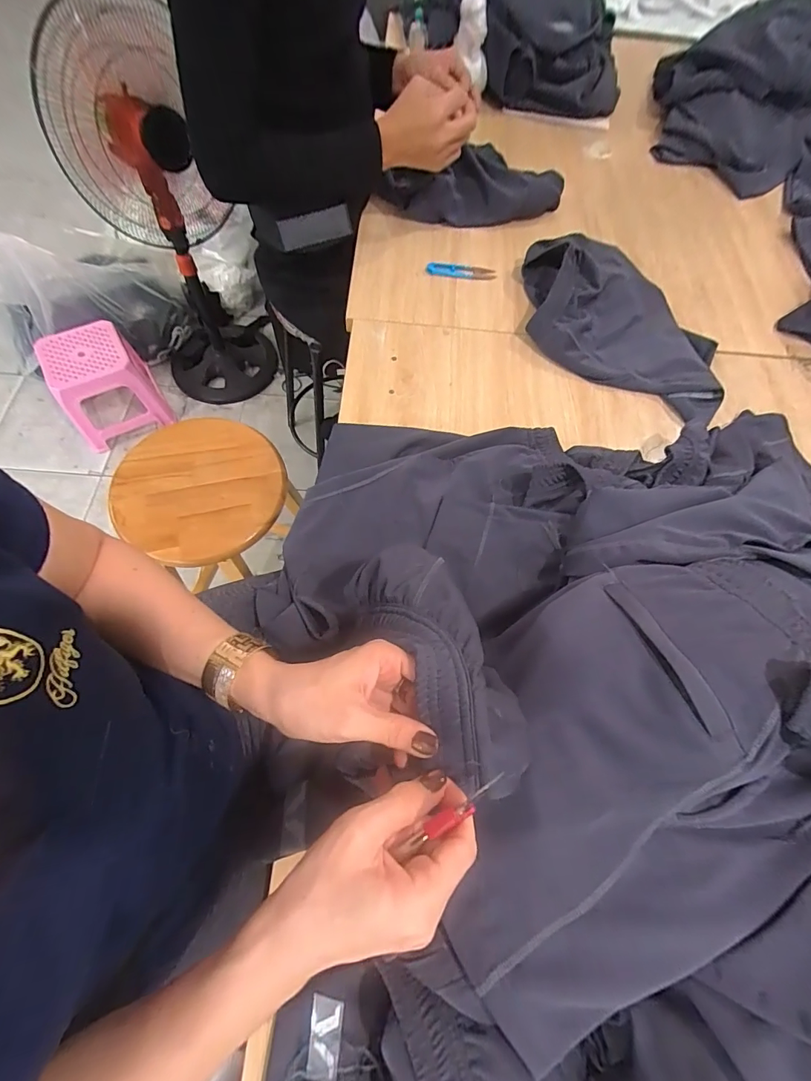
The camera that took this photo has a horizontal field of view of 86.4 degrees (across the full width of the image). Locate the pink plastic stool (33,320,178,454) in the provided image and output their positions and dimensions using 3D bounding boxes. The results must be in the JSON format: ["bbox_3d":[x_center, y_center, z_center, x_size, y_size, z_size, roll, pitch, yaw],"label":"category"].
[{"bbox_3d":[-0.959,-0.492,1.391,0.266,0.262,0.240,-24,69,-13],"label":"pink plastic stool"}]

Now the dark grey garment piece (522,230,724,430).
[{"bbox_3d":[0.339,-0.348,0.683,0.389,0.067,0.216,40,70,15],"label":"dark grey garment piece"}]

